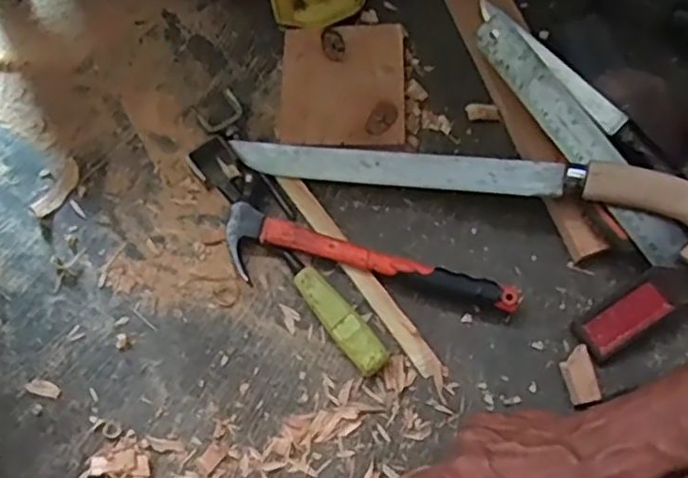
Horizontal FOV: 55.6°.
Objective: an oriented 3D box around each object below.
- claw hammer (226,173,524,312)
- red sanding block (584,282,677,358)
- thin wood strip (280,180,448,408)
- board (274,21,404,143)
[{"bbox_3d":[0.017,0.031,0.578,0.261,0.029,0.083,23,72,8],"label":"claw hammer"},{"bbox_3d":[0.242,0.068,0.556,0.070,0.014,0.032,-34,74,4],"label":"red sanding block"},{"bbox_3d":[0.016,0.034,0.581,0.018,0.009,0.236,-38,77,4],"label":"thin wood strip"},{"bbox_3d":[-0.001,-0.154,0.634,0.119,0.014,0.129,2,75,0],"label":"board"}]

